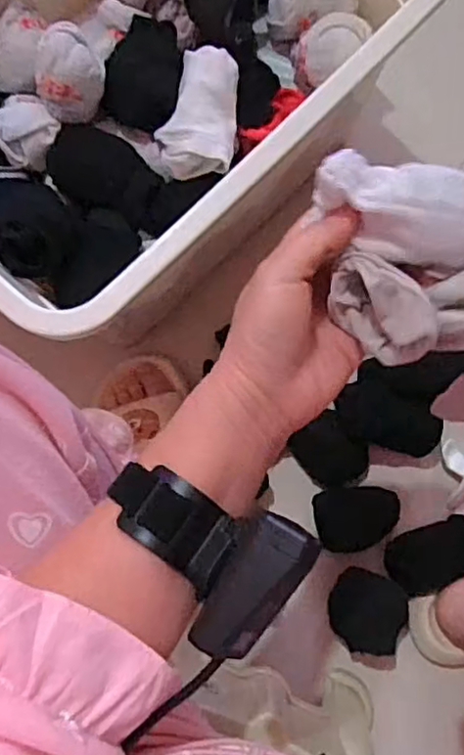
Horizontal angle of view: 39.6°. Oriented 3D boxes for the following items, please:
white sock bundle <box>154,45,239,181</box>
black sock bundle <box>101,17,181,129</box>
[{"bbox_3d":[-0.028,-0.235,0.575,0.067,0.039,0.122,7,83,1],"label":"white sock bundle"},{"bbox_3d":[-0.078,-0.274,0.575,0.064,0.034,0.100,5,83,1],"label":"black sock bundle"}]

